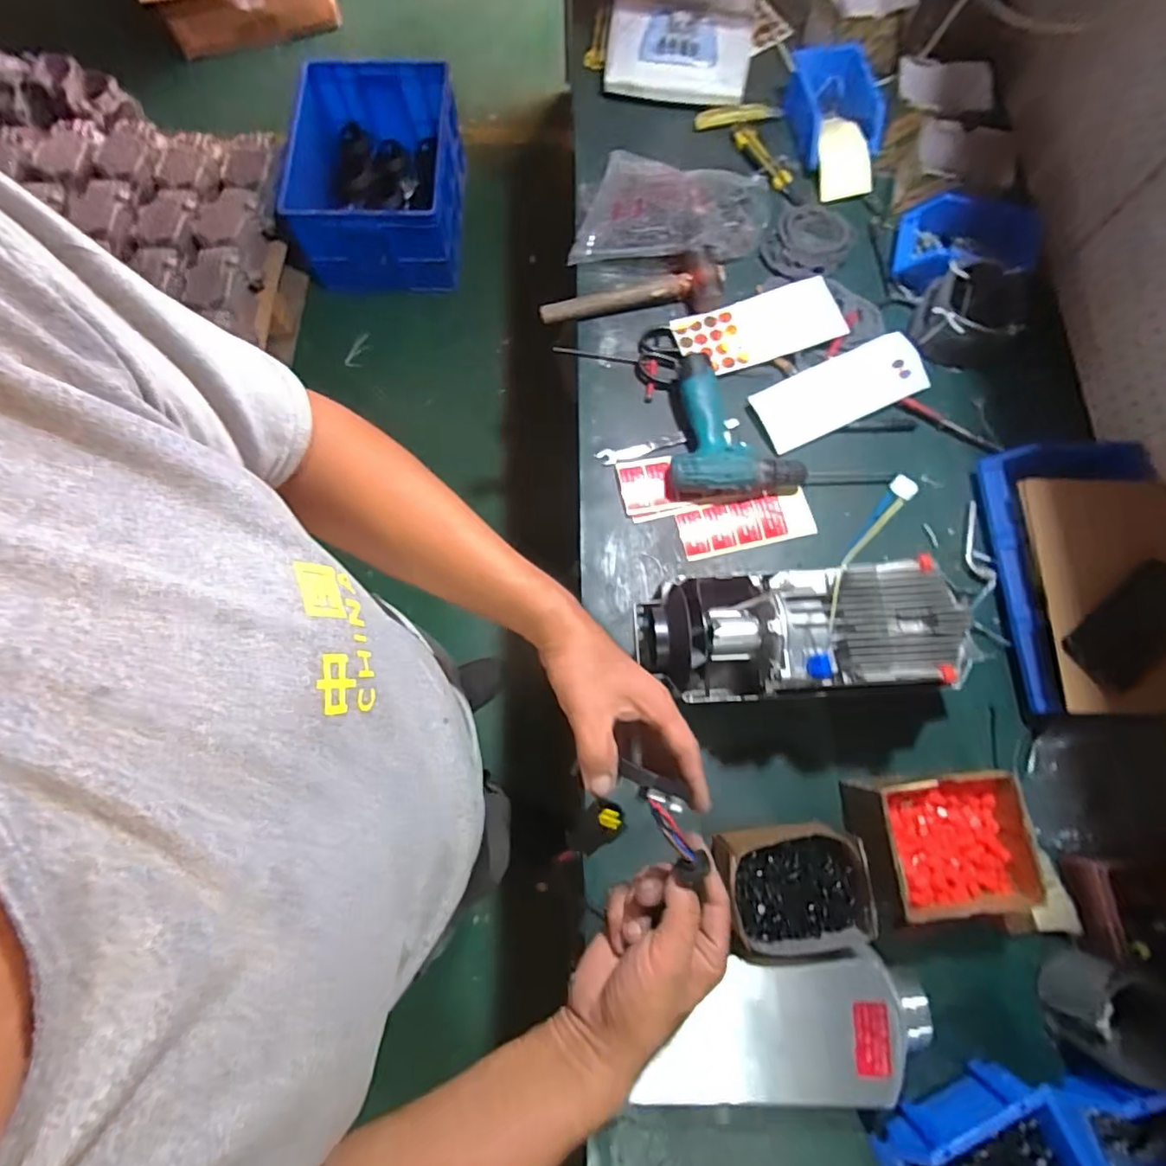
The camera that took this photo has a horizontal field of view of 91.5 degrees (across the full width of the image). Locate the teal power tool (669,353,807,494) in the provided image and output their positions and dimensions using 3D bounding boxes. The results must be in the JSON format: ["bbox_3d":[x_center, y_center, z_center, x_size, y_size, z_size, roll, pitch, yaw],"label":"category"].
[{"bbox_3d":[0.218,-0.210,0.794,0.189,0.059,0.191,8,75,1],"label":"teal power tool"}]

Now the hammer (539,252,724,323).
[{"bbox_3d":[0.072,-0.445,0.856,0.275,0.041,0.091,-6,76,-2],"label":"hammer"}]

